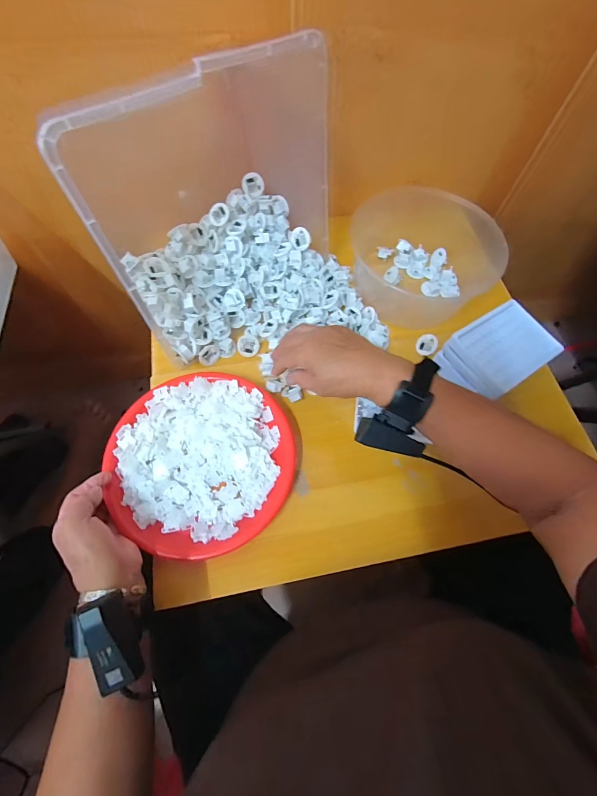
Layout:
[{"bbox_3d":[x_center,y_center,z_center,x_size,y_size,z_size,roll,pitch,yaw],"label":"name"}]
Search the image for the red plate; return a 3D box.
[{"bbox_3d":[-0.119,0.074,0.432,0.217,0.021,0.219,0,66,1],"label":"red plate"}]

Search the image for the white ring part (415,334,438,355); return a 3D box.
[{"bbox_3d":[0.197,-0.081,0.528,0.033,0.004,0.032,-7,79,39],"label":"white ring part"}]

